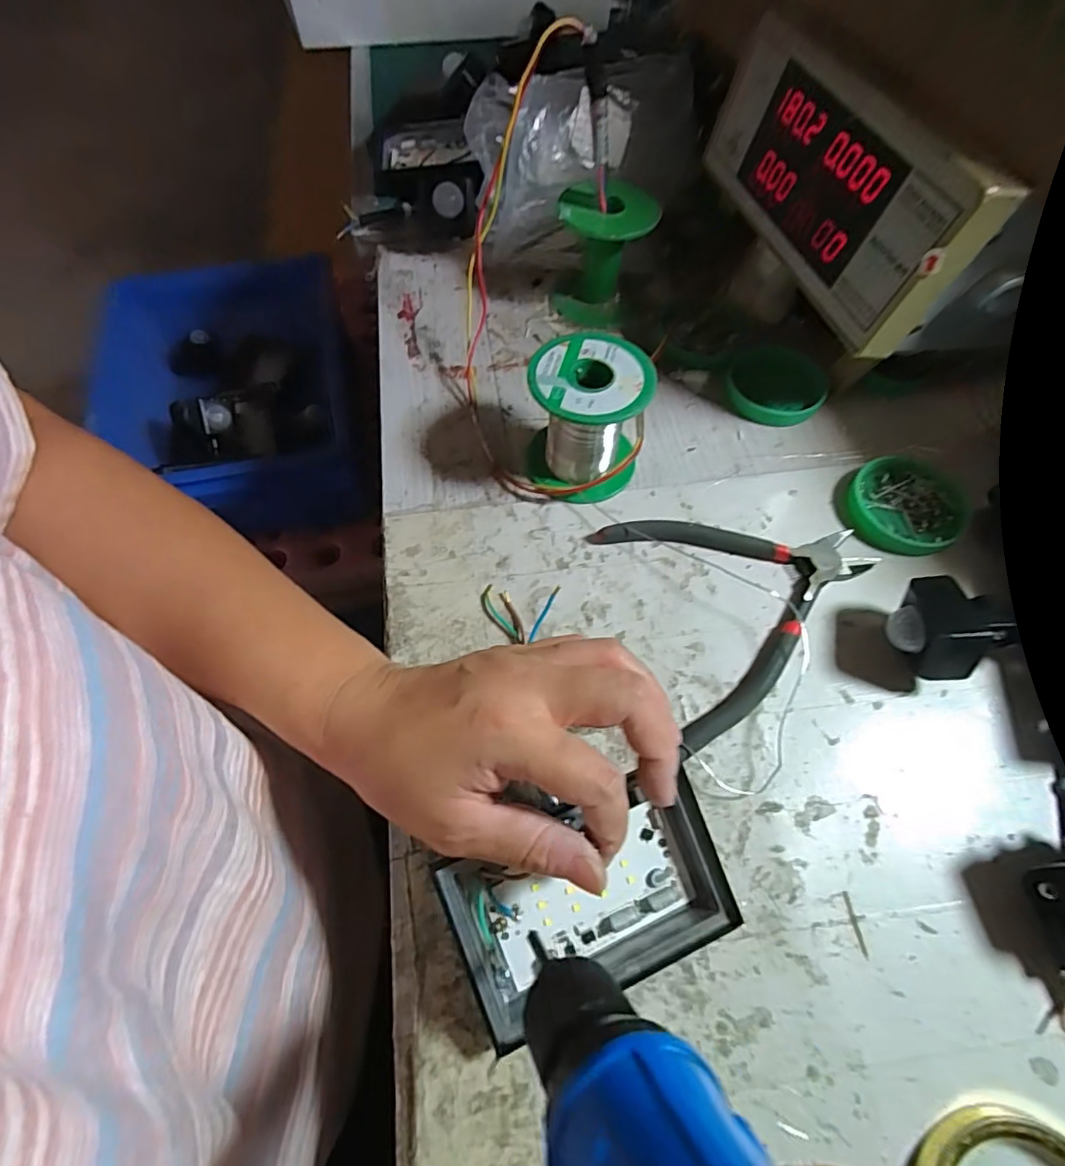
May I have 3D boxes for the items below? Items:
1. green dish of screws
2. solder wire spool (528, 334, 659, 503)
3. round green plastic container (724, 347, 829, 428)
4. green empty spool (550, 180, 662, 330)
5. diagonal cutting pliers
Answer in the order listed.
[{"bbox_3d":[0.227,-0.048,0.340,0.064,0.012,0.070,0,63,0],"label":"green dish of screws"},{"bbox_3d":[0.032,-0.095,0.332,0.068,0.070,0.069,6,63,2],"label":"solder wire spool"},{"bbox_3d":[0.169,-0.138,0.383,0.062,0.013,0.070,38,69,17],"label":"round green plastic container"},{"bbox_3d":[0.051,-0.239,0.402,0.065,0.077,0.057,2,63,1],"label":"green empty spool"},{"bbox_3d":[0.124,0.007,0.312,0.147,0.011,0.129,-16,64,-8],"label":"diagonal cutting pliers"}]

